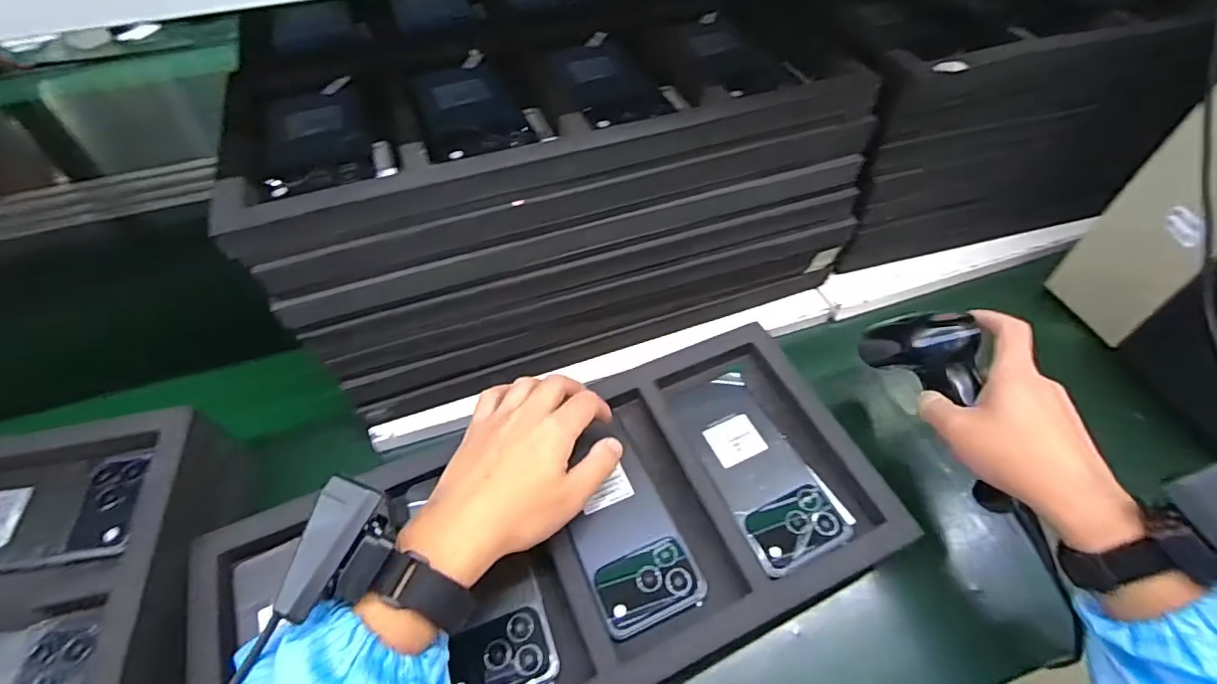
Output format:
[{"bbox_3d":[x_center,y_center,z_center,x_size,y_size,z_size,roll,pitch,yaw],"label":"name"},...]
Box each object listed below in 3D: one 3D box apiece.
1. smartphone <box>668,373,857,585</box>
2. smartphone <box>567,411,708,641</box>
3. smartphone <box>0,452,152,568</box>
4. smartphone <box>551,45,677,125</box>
[{"bbox_3d":[0.120,0.096,0.448,0.077,0.009,0.165,-20,55,-14],"label":"smartphone"},{"bbox_3d":[0.008,0.134,0.424,0.075,0.014,0.155,-20,55,-13],"label":"smartphone"},{"bbox_3d":[-0.419,0.125,0.401,0.178,0.015,0.074,-6,53,-4],"label":"smartphone"},{"bbox_3d":[-0.003,-0.220,0.464,0.072,0.007,0.133,-18,54,-12],"label":"smartphone"}]

